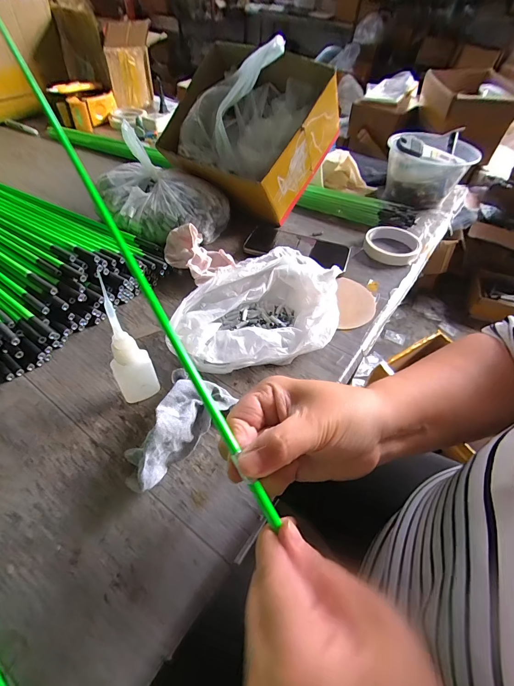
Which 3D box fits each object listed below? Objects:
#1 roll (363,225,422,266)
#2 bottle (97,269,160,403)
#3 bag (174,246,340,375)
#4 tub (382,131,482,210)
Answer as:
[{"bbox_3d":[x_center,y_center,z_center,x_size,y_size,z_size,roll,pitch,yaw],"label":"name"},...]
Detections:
[{"bbox_3d":[0.223,-0.163,0.531,0.086,0.023,0.086,2,49,-2],"label":"roll"},{"bbox_3d":[-0.112,0.012,0.278,0.027,0.140,0.025,24,52,16],"label":"bottle"},{"bbox_3d":[0.007,-0.034,0.380,0.209,0.054,0.133,-26,56,-24],"label":"bag"},{"bbox_3d":[0.339,-0.349,0.647,0.161,0.109,0.132,14,50,8],"label":"tub"}]

